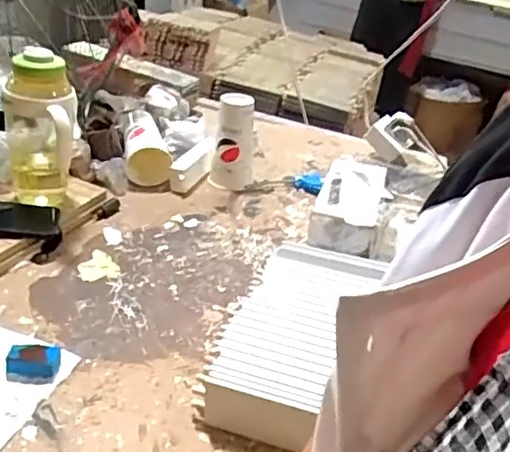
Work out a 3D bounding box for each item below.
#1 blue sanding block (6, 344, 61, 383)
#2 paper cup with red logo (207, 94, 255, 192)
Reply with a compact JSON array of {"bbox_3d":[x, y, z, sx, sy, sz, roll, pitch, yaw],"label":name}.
[{"bbox_3d":[-0.256,0.160,0.719,0.056,0.026,0.041,0,30,-10],"label":"blue sanding block"},{"bbox_3d":[-0.040,-0.155,1.170,0.081,0.167,0.075,9,32,-4],"label":"paper cup with red logo"}]

